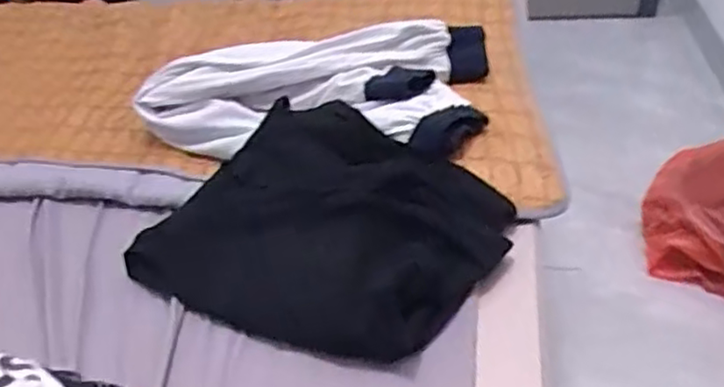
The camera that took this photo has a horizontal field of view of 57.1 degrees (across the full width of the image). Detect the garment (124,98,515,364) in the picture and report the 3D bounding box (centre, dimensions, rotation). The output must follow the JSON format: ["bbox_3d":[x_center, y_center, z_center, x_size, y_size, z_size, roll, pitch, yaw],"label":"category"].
[{"bbox_3d":[-0.038,0.027,0.696,0.327,0.067,0.272,15,44,24],"label":"garment"}]

